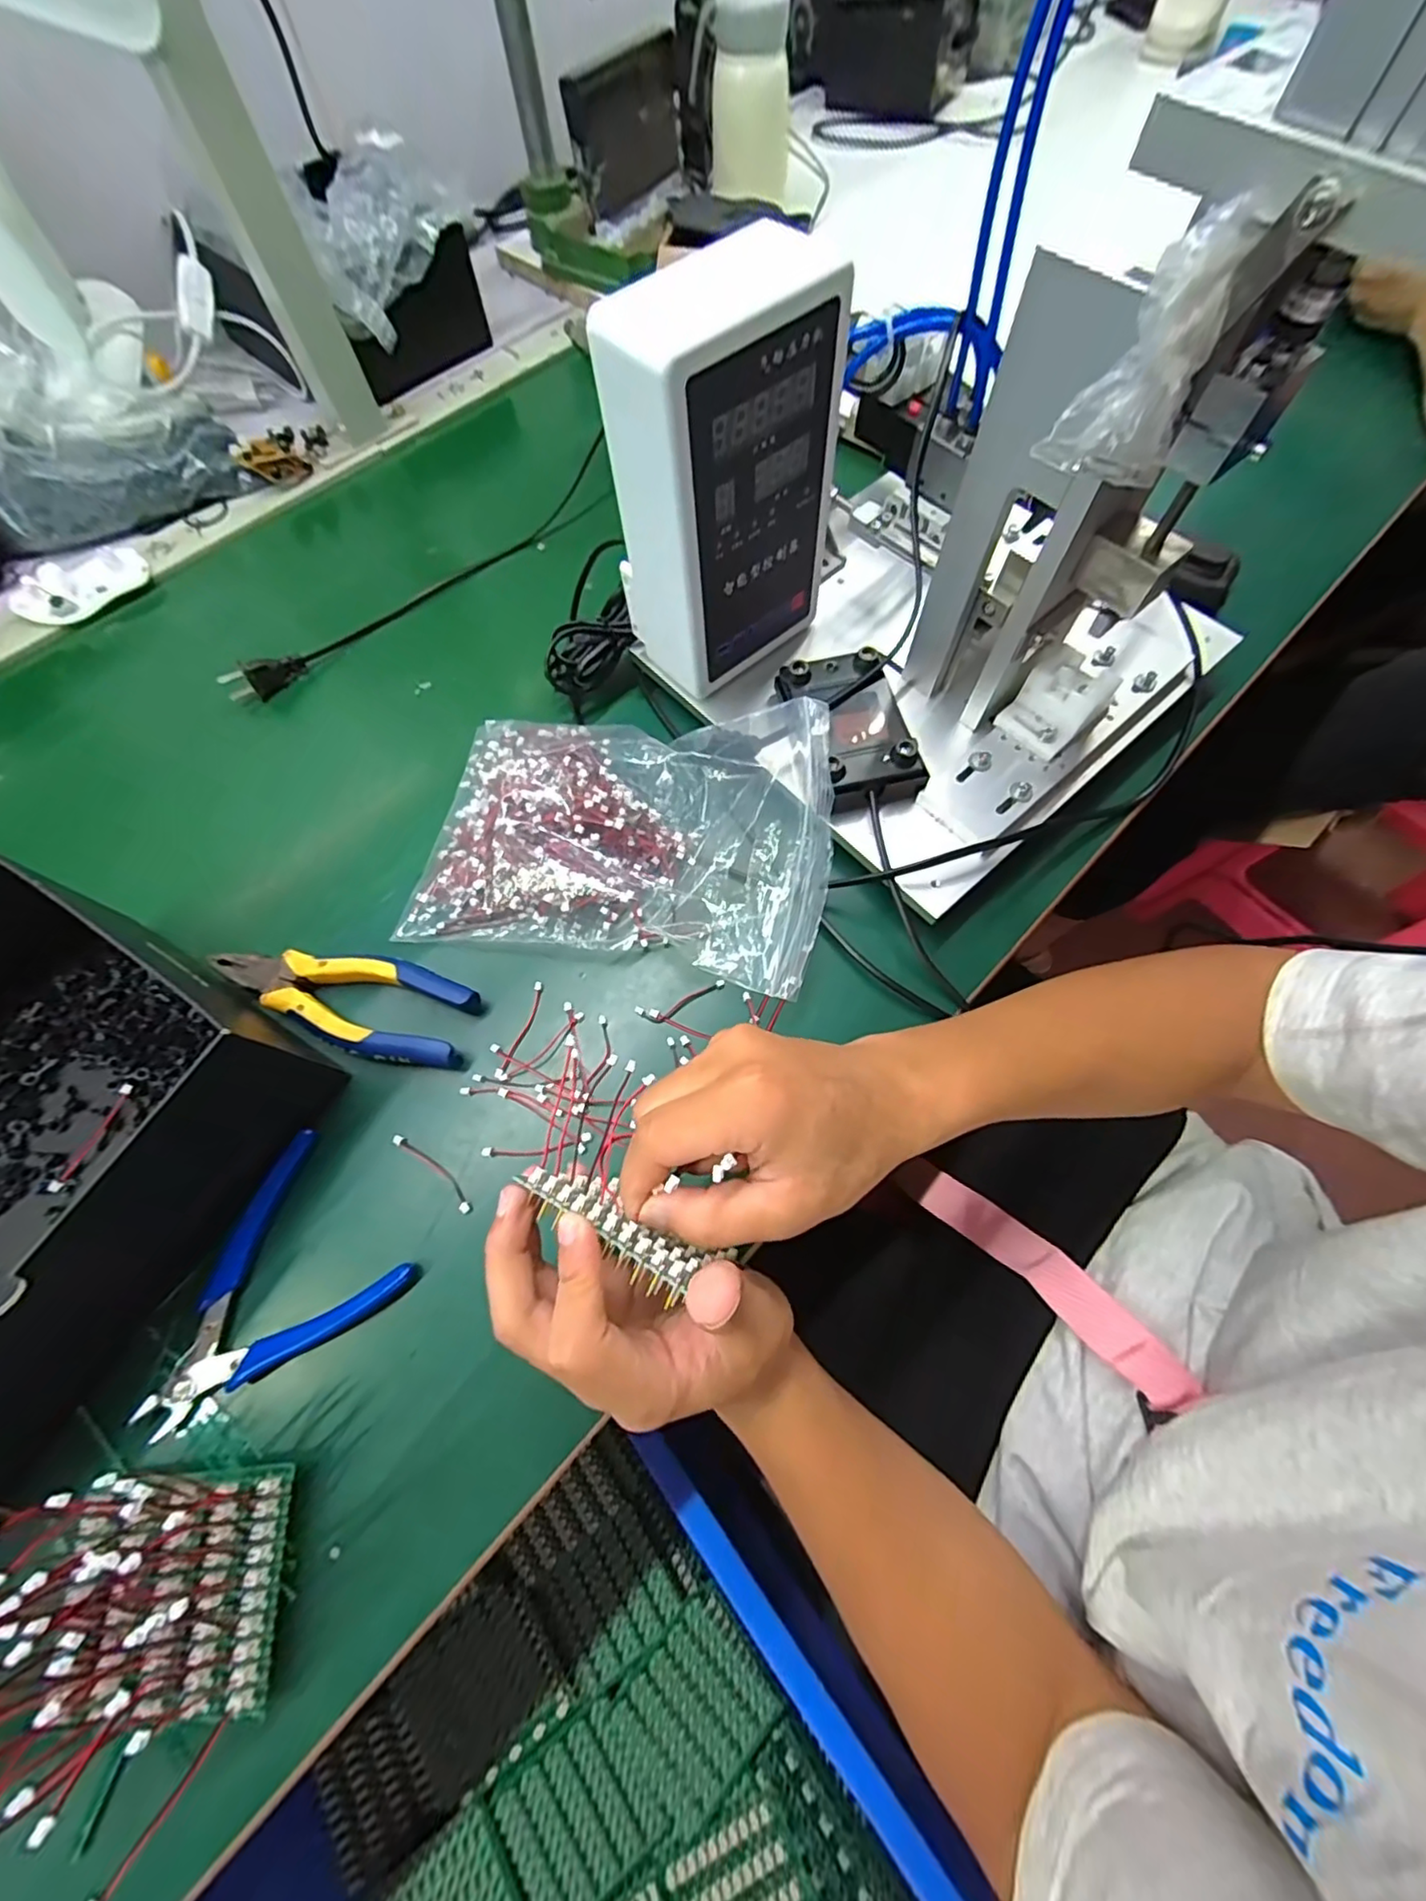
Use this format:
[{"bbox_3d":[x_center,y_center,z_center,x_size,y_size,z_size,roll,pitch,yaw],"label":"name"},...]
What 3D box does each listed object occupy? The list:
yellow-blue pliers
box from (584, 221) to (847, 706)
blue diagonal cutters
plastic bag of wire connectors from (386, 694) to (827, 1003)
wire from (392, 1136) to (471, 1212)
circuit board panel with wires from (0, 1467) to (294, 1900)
[{"bbox_3d":[-0.207,0.026,0.346,0.147,0.023,0.054,15,69,8],"label":"yellow-blue pliers"},{"bbox_3d":[0.005,-0.244,0.338,0.112,0.190,0.064,-40,72,-13],"label":"box"},{"bbox_3d":[-0.221,0.159,0.297,0.114,0.010,0.105,-40,72,-13],"label":"blue diagonal cutters"},{"bbox_3d":[-0.055,-0.069,0.365,0.243,0.052,0.161,6,68,5],"label":"plastic bag of wire connectors"},{"bbox_3d":[-0.146,0.115,0.320,0.059,0.004,0.009,36,73,15],"label":"wire"},{"bbox_3d":[-0.226,0.255,0.231,0.100,0.068,0.096,2,68,3],"label":"circuit board panel with wires"}]

